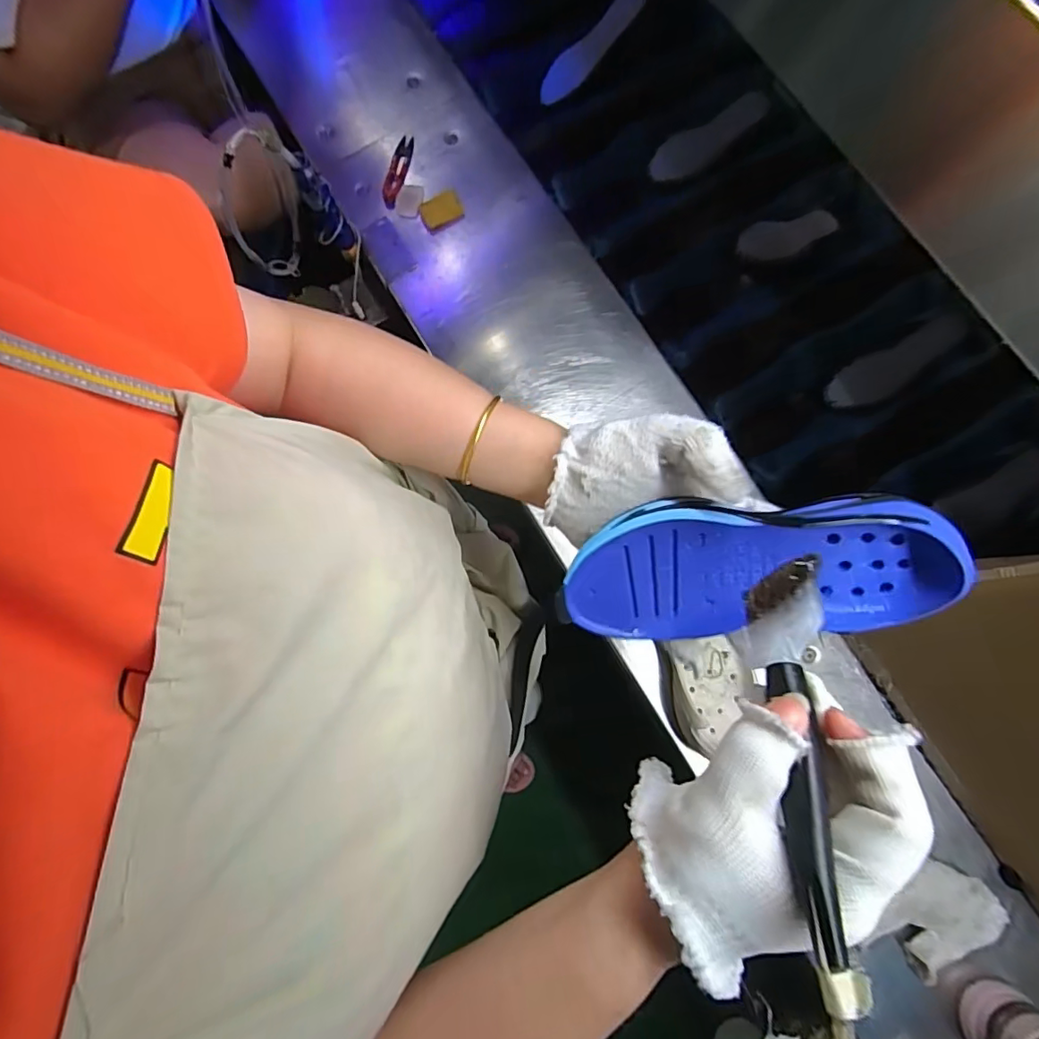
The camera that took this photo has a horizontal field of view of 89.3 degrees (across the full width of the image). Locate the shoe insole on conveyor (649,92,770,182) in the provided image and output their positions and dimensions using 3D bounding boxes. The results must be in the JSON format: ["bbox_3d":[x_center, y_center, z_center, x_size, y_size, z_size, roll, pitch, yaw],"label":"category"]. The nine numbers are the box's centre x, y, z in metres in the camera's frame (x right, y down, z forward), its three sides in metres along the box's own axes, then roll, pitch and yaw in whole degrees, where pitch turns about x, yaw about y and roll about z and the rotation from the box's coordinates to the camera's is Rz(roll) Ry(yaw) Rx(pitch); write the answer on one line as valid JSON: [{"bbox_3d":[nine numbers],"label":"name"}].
[{"bbox_3d":[0.257,-0.513,0.713,0.167,0.007,0.052,-27,99,6],"label":"shoe insole on conveyor"}]

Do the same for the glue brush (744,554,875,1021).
[{"bbox_3d":[0.112,0.091,0.209,0.023,0.027,0.156,8,57,2],"label":"glue brush"}]

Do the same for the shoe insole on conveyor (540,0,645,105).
[{"bbox_3d":[0.099,-0.660,0.737,0.170,0.008,0.049,-31,95,21],"label":"shoe insole on conveyor"}]

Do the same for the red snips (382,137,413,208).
[{"bbox_3d":[-0.160,-0.457,0.695,0.027,0.014,0.101,14,79,3],"label":"red snips"}]

